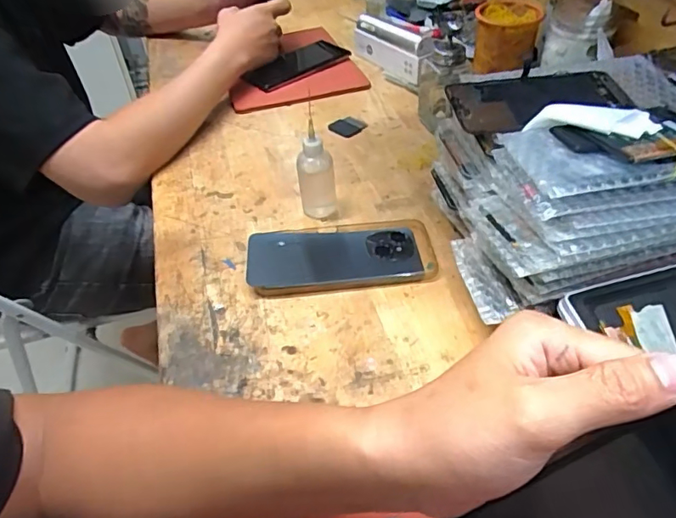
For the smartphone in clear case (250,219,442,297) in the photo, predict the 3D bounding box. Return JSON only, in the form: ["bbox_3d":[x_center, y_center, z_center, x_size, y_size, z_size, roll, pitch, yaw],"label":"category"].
[{"bbox_3d":[0.003,-0.008,0.499,0.175,0.014,0.089,-6,44,-1],"label":"smartphone in clear case"}]

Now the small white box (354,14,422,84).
[{"bbox_3d":[0.076,-0.321,0.796,0.024,0.068,0.145,-29,49,-23],"label":"small white box"}]

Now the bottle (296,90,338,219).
[{"bbox_3d":[-0.025,-0.101,0.531,0.038,0.109,0.043,-7,44,-2],"label":"bottle"}]

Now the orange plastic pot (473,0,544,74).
[{"bbox_3d":[0.232,-0.309,0.713,0.080,0.077,0.087,-3,44,2],"label":"orange plastic pot"}]

